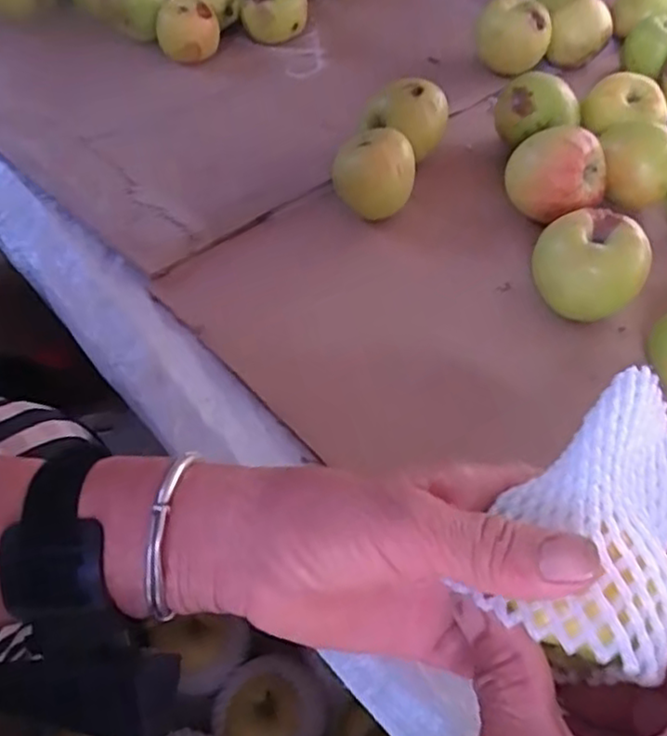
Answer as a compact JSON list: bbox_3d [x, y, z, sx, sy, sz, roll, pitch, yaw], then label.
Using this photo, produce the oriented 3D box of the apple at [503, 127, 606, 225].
[{"bbox_3d":[0.154,-0.127,0.478,0.066,0.067,0.051,18,52,13],"label":"apple"}]

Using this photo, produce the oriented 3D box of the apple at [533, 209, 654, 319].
[{"bbox_3d":[0.159,-0.060,0.429,0.065,0.059,0.052,18,52,13],"label":"apple"}]

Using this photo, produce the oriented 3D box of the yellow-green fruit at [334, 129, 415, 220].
[{"bbox_3d":[0.029,-0.137,0.490,0.056,0.057,0.055,6,51,4],"label":"yellow-green fruit"}]

